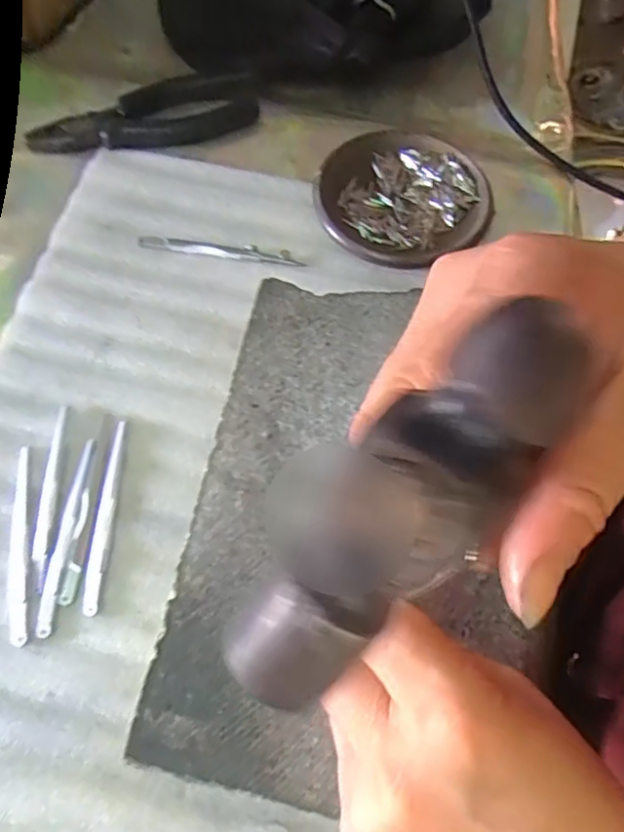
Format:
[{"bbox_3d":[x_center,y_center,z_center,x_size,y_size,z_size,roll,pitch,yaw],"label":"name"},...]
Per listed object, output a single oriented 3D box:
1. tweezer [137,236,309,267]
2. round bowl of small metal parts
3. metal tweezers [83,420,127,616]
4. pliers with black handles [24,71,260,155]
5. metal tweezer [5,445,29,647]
[{"bbox_3d":[-0.059,-0.107,0.390,0.106,0.004,0.012,9,67,3],"label":"tweezer"},{"bbox_3d":[0.059,-0.145,0.407,0.116,0.026,0.107,0,66,-1],"label":"round bowl of small metal parts"},{"bbox_3d":[-0.110,0.052,0.323,0.009,0.004,0.102,1,66,-1],"label":"metal tweezers"},{"bbox_3d":[-0.117,-0.214,0.429,0.161,0.016,0.058,-17,68,-8],"label":"pliers with black handles"},{"bbox_3d":[-0.153,0.064,0.315,0.011,0.004,0.102,-9,67,-5],"label":"metal tweezer"}]

